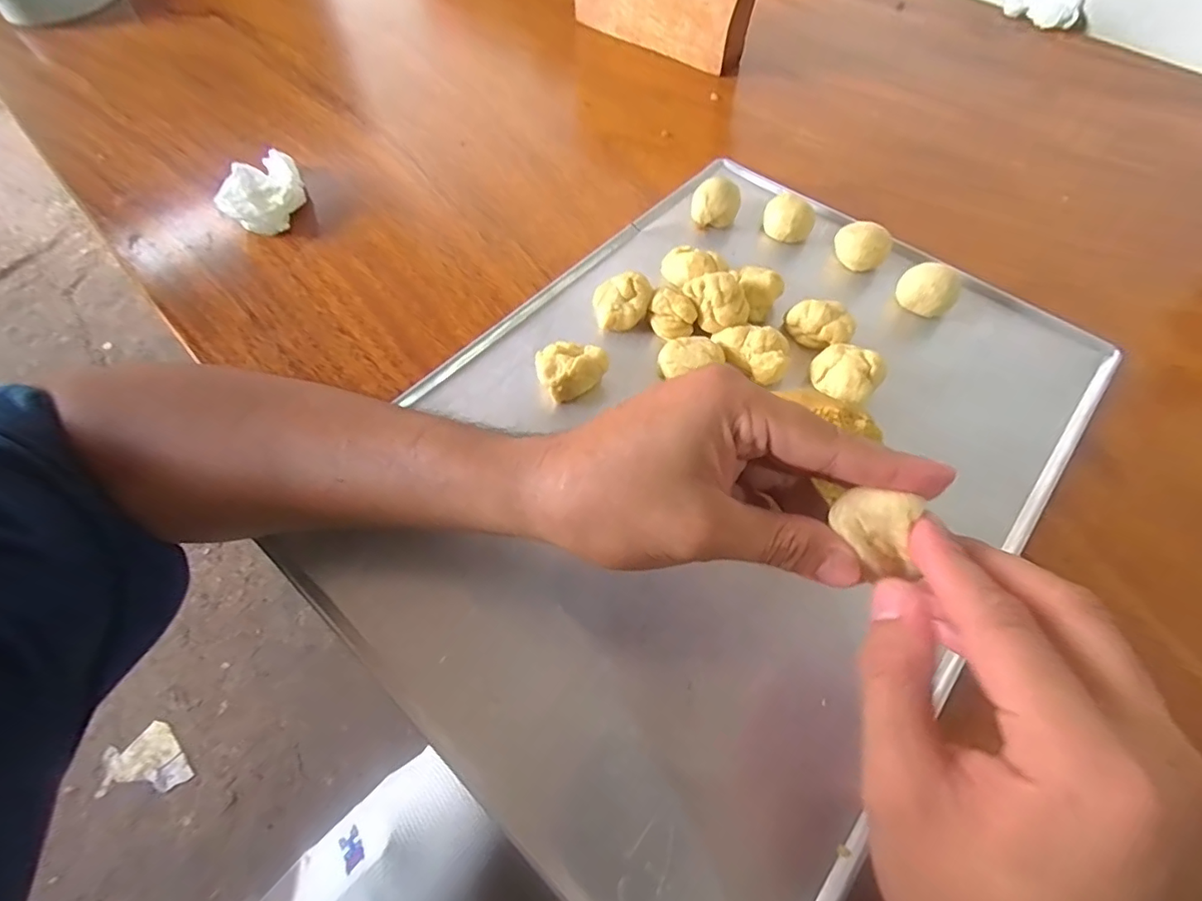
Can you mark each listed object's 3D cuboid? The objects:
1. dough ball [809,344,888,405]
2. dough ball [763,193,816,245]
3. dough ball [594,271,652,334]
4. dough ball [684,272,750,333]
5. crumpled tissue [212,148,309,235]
[{"bbox_3d":[0.150,-0.045,0.341,0.040,0.030,0.034,38,65,20],"label":"dough ball"},{"bbox_3d":[0.142,-0.174,0.415,0.037,0.031,0.029,16,60,9],"label":"dough ball"},{"bbox_3d":[0.015,-0.100,0.367,0.036,0.029,0.029,-6,59,-4],"label":"dough ball"},{"bbox_3d":[0.077,-0.100,0.358,0.031,0.025,0.036,-23,62,-14],"label":"dough ball"},{"bbox_3d":[-0.264,-0.204,0.429,0.053,0.026,0.078,-14,60,-9],"label":"crumpled tissue"}]

